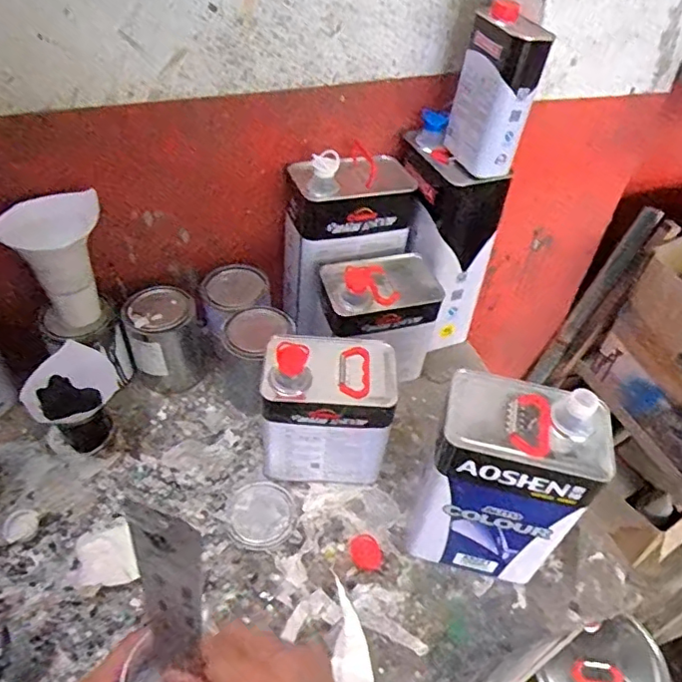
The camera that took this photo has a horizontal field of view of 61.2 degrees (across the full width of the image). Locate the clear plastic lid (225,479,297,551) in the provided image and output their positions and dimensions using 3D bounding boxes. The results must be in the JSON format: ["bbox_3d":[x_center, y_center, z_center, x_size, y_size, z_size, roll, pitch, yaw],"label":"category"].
[{"bbox_3d":[-0.106,0.231,0.777,0.090,0.010,0.101,2,46,-3],"label":"clear plastic lid"}]

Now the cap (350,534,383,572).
[{"bbox_3d":[0.032,0.272,0.743,0.039,0.008,0.049,-12,48,-16],"label":"cap"}]

